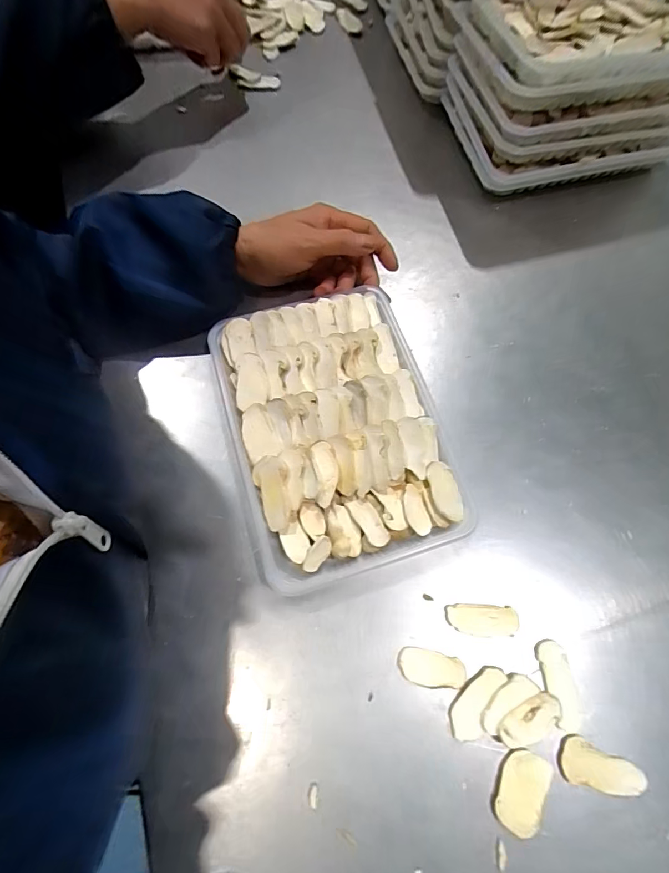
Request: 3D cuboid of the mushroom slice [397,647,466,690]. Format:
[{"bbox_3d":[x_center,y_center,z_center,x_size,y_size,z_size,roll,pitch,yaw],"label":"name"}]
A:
[{"bbox_3d":[0.068,0.163,0.289,0.046,0.004,0.023,10,70,3],"label":"mushroom slice"}]

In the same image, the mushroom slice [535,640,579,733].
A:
[{"bbox_3d":[0.155,0.171,0.285,0.020,0.004,0.053,-4,70,-2],"label":"mushroom slice"}]

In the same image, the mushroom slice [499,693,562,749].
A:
[{"bbox_3d":[0.131,0.190,0.274,0.045,0.006,0.024,-21,72,-7],"label":"mushroom slice"}]

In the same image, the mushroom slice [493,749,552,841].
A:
[{"bbox_3d":[0.120,0.225,0.263,0.029,0.004,0.044,25,72,8],"label":"mushroom slice"}]

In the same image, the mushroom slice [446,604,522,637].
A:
[{"bbox_3d":[0.108,0.133,0.300,0.049,0.004,0.020,2,70,1],"label":"mushroom slice"}]

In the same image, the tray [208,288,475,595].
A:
[{"bbox_3d":[-0.003,-0.008,0.332,0.157,0.026,0.224,-15,71,-6],"label":"tray"}]

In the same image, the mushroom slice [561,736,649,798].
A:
[{"bbox_3d":[0.174,0.215,0.268,0.052,0.004,0.025,12,71,4],"label":"mushroom slice"}]

